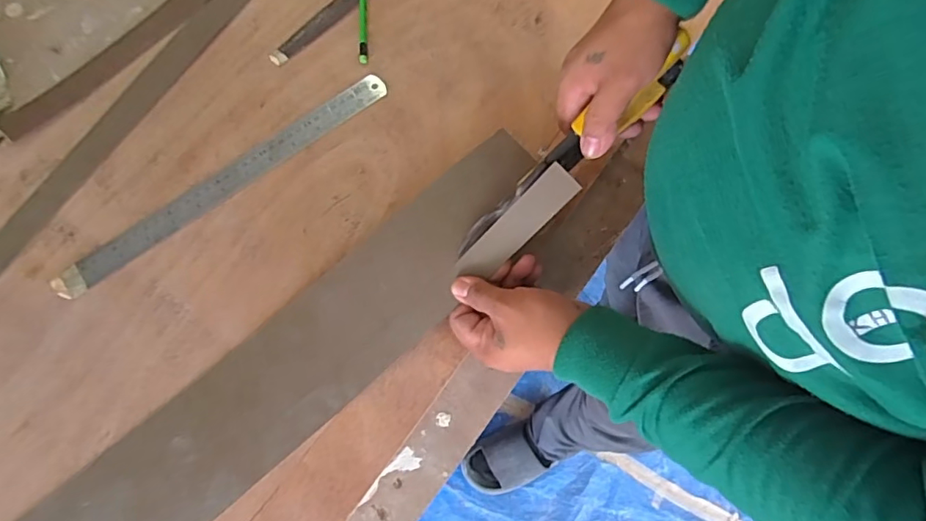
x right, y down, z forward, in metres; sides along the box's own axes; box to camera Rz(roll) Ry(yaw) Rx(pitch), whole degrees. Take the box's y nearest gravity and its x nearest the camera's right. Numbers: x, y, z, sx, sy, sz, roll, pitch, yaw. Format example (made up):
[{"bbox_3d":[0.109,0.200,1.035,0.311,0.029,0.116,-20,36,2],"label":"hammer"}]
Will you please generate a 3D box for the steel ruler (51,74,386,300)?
[{"bbox_3d":[-0.214,-0.077,0.487,0.335,0.004,0.027,-37,81,-13],"label":"steel ruler"}]

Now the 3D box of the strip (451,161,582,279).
[{"bbox_3d":[0.041,-0.026,0.426,0.029,0.004,0.120,45,112,2],"label":"strip"}]

